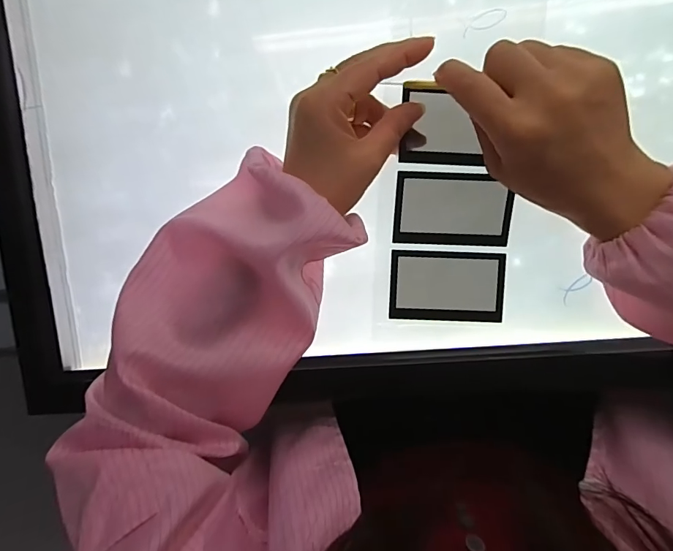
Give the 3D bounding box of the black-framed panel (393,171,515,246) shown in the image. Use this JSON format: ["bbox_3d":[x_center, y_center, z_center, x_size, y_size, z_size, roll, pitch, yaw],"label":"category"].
[{"bbox_3d":[0.085,-0.047,0.309,0.084,0.011,0.052,1,108,-1],"label":"black-framed panel"}]

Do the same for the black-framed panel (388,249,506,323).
[{"bbox_3d":[0.083,0.008,0.322,0.084,0.009,0.052,3,96,8],"label":"black-framed panel"}]

